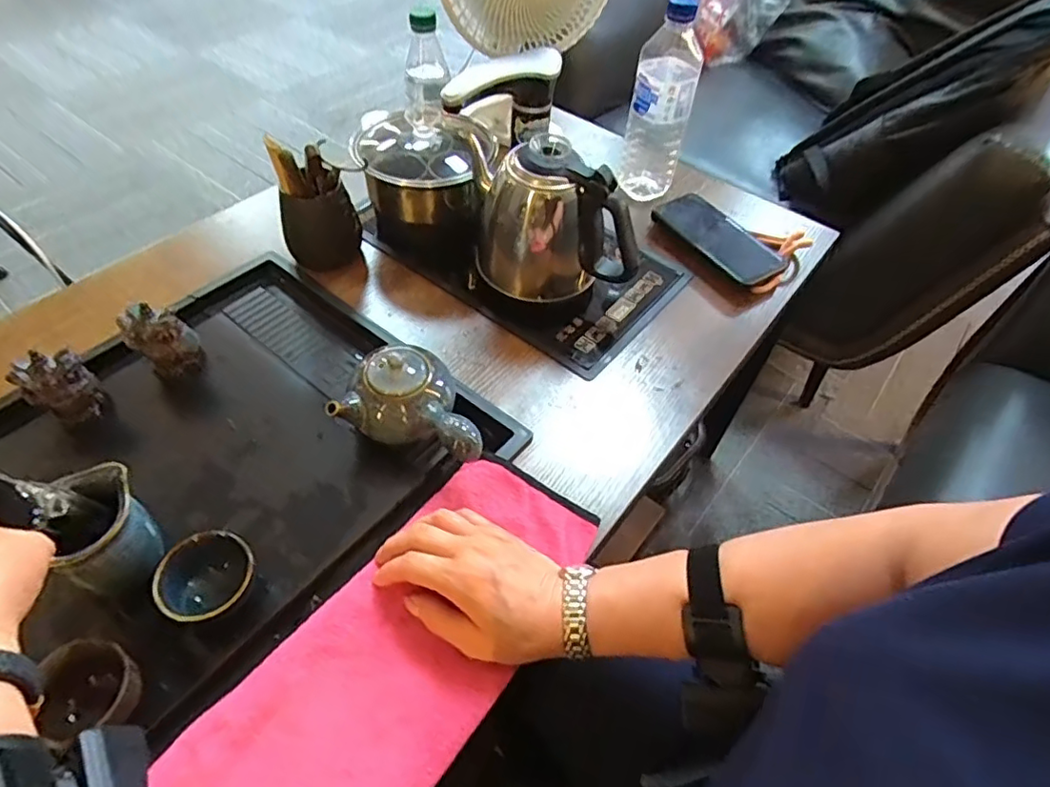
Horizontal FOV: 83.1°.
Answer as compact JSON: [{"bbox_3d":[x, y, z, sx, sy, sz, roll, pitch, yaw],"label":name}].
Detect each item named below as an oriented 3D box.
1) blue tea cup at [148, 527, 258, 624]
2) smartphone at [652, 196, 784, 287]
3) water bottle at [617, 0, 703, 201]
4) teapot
[{"bbox_3d":[-0.226,0.137,0.427,0.062,0.044,0.059,2,51,-3],"label":"blue tea cup"},{"bbox_3d":[0.238,-0.192,0.721,0.085,0.013,0.160,-35,65,-27],"label":"smartphone"},{"bbox_3d":[0.162,-0.343,0.708,0.071,0.219,0.073,15,52,8],"label":"water bottle"},{"bbox_3d":[-0.088,0.011,0.515,0.128,0.071,0.086,17,52,10],"label":"teapot"}]

